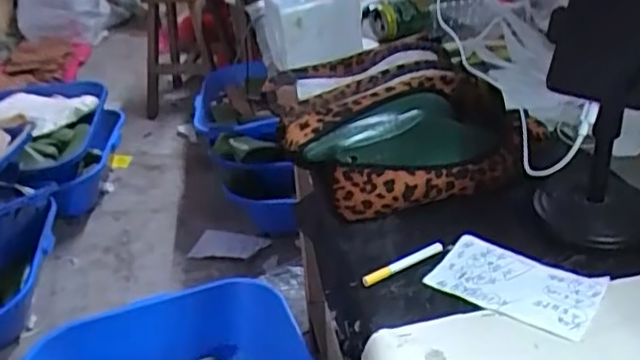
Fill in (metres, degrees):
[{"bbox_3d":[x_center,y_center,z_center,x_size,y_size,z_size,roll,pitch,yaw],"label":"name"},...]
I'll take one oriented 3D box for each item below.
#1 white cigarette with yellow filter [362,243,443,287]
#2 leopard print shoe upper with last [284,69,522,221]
[{"bbox_3d":[0.072,0.072,0.552,0.085,0.011,0.007,-20,34,-26],"label":"white cigarette with yellow filter"},{"bbox_3d":[0.096,-0.047,0.681,0.252,0.080,0.173,-10,31,-11],"label":"leopard print shoe upper with last"}]

